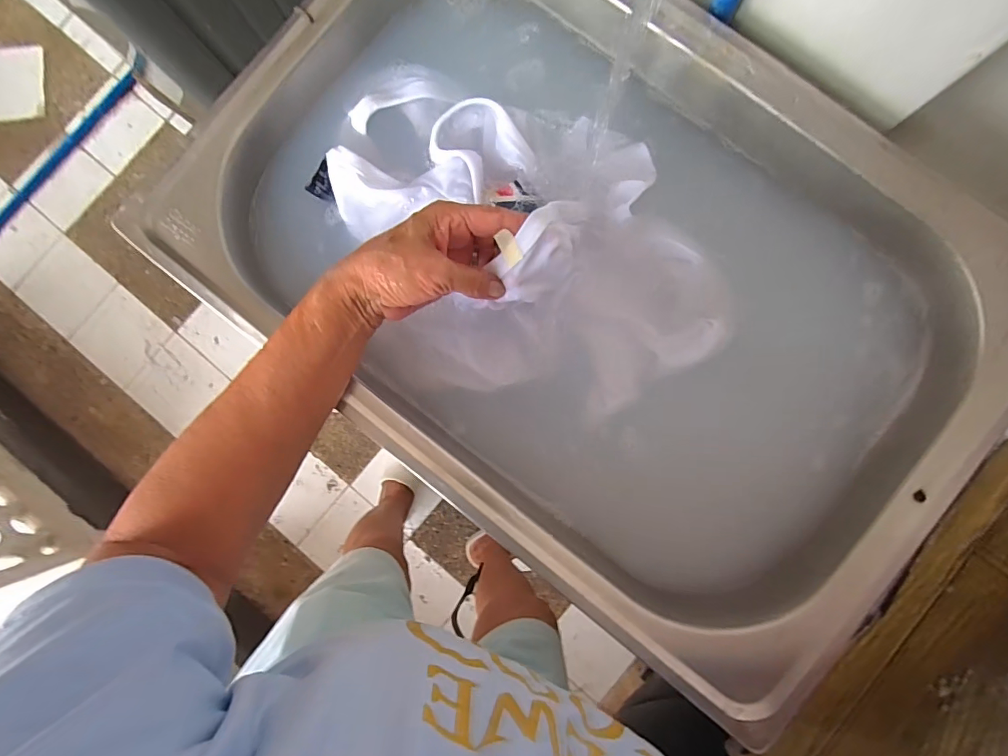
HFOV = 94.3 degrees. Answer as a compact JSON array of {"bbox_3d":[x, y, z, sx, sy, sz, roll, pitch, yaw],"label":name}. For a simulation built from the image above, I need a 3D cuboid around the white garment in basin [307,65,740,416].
[{"bbox_3d":[0.013,-0.103,0.367,0.343,0.078,0.243,20,88,4],"label":"white garment in basin"}]

